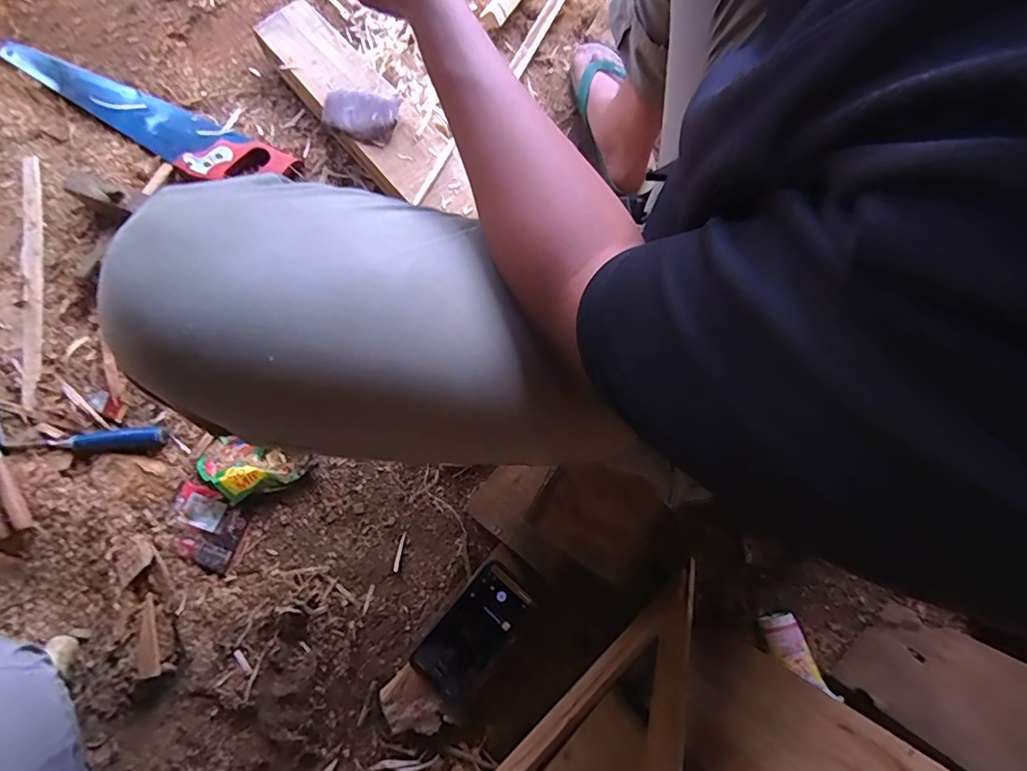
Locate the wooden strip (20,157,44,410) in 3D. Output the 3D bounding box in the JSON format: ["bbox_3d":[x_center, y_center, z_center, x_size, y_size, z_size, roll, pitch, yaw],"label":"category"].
[{"bbox_3d":[-0.642,-0.146,0.667,0.028,0.008,0.350,-7,79,-3],"label":"wooden strip"}]

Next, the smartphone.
[{"bbox_3d":[-0.047,0.280,0.571,0.071,0.011,0.146,41,81,3],"label":"smartphone"}]

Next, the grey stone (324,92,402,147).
[{"bbox_3d":[-0.209,-0.366,0.680,0.100,0.012,0.075,13,81,-2],"label":"grey stone"}]

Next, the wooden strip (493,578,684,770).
[{"bbox_3d":[0.054,0.362,0.551,0.381,0.042,0.010,-43,109,-9],"label":"wooden strip"}]

